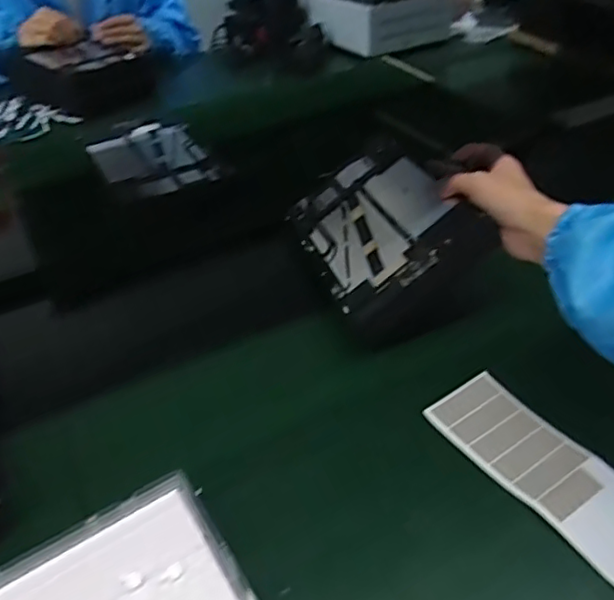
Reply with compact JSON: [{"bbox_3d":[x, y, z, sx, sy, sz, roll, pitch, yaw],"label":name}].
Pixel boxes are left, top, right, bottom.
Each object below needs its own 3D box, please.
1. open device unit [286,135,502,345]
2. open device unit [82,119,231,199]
[{"bbox_3d":[0.074,-0.071,0.624,0.147,0.031,0.264,-41,36,10],"label":"open device unit"},{"bbox_3d":[-0.206,-0.189,0.828,0.139,0.019,0.210,-20,40,-21],"label":"open device unit"}]

